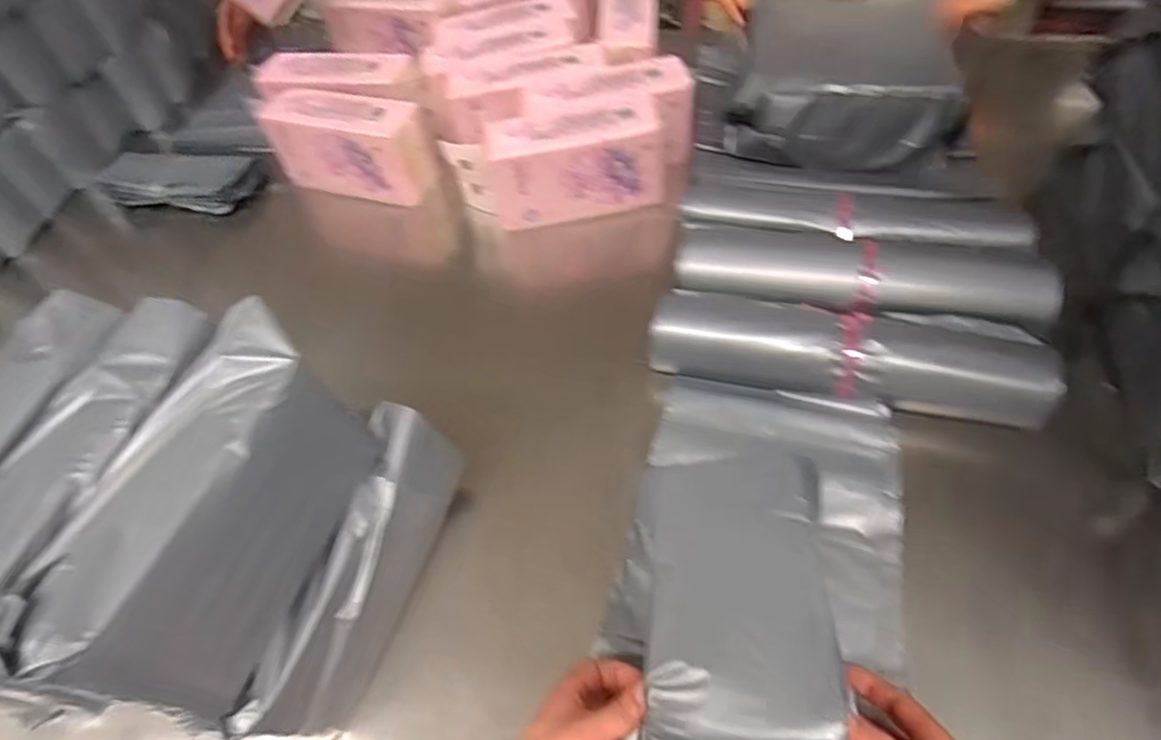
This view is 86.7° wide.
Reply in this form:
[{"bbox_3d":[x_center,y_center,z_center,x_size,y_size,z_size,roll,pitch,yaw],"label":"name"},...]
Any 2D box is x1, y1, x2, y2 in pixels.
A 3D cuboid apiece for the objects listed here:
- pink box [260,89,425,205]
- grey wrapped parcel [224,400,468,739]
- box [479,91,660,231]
[{"bbox_3d":[-0.361,-0.355,0.971,0.247,0.125,0.090,14,58,14],"label":"pink box"},{"bbox_3d":[-0.184,0.183,0.552,0.058,0.142,0.268,9,57,11],"label":"grey wrapped parcel"},{"bbox_3d":[-0.008,-0.309,0.905,0.242,0.129,0.109,-10,55,-2],"label":"box"}]

